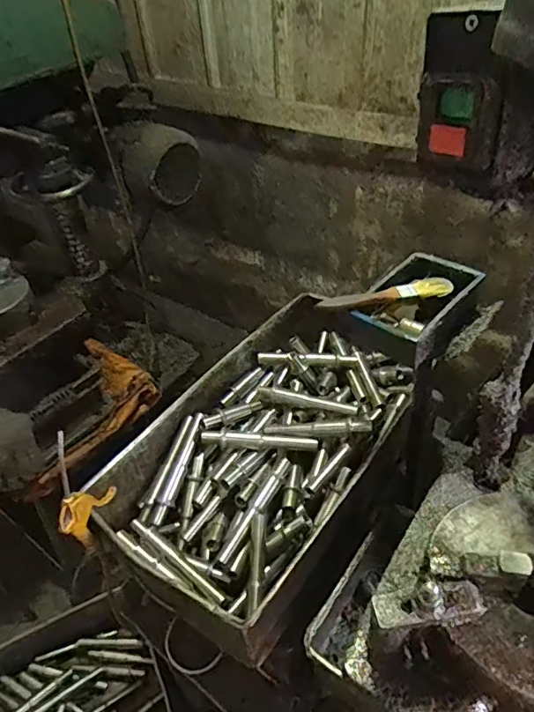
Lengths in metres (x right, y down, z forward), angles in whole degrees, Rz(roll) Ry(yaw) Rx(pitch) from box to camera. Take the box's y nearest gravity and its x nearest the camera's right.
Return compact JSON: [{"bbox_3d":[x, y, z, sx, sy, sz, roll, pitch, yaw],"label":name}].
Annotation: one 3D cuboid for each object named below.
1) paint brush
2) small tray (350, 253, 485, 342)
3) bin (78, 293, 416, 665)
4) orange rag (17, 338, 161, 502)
[{"bbox_3d":[0.138,-0.068,0.588,0.160,0.022,0.022,-14,44,-8],"label":"paint brush"},{"bbox_3d":[0.179,-0.062,0.609,0.093,0.058,0.143,32,56,33],"label":"small tray"},{"bbox_3d":[0.025,0.121,0.838,0.304,0.126,0.593,23,51,27],"label":"bin"},{"bbox_3d":[-0.468,0.131,1.213,0.255,0.097,0.380,31,55,33],"label":"orange rag"}]

